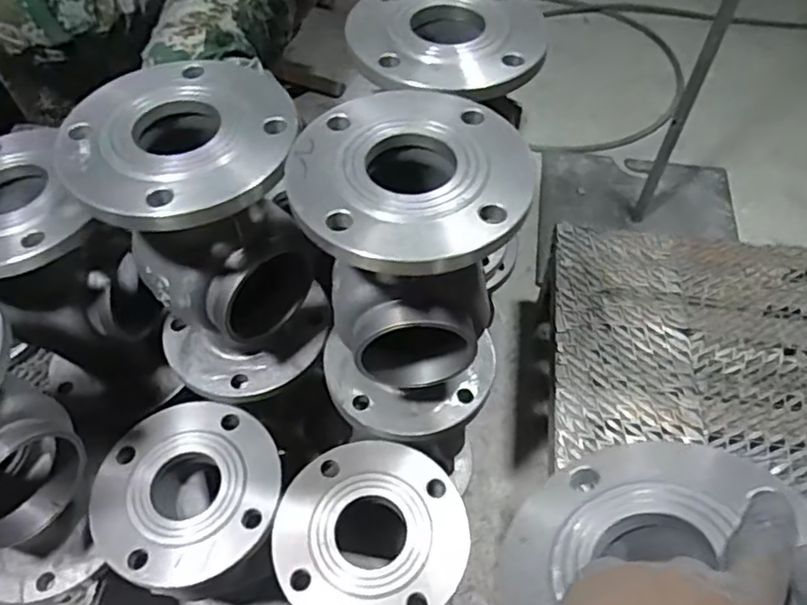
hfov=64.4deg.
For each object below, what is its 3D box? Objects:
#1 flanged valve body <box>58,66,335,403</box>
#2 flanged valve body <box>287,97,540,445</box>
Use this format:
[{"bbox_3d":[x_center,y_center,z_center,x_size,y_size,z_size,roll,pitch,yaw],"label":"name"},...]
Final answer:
[{"bbox_3d":[-0.168,-0.050,0.579,0.166,0.278,0.157,0,54,0],"label":"flanged valve body"},{"bbox_3d":[0.006,-0.017,0.554,0.169,0.269,0.162,-5,54,-4],"label":"flanged valve body"}]

